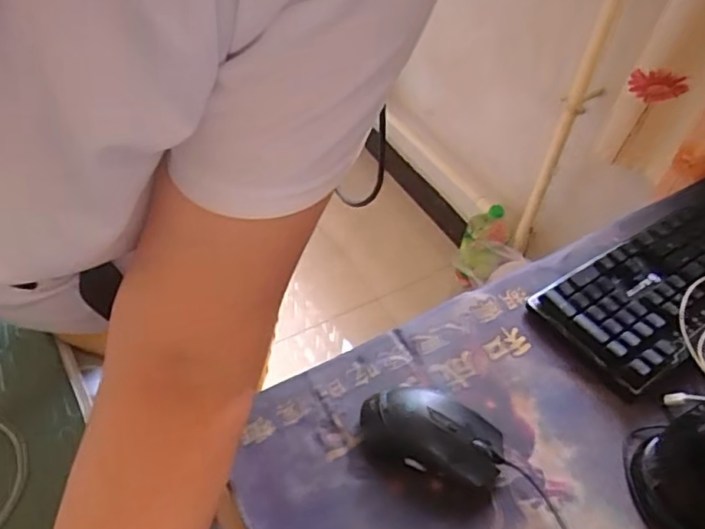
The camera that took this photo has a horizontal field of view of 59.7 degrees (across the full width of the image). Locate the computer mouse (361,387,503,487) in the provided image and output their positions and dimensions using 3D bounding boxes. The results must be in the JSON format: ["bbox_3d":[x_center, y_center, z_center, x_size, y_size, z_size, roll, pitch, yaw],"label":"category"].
[{"bbox_3d":[0.064,0.136,0.499,0.113,0.038,0.062,16,49,8],"label":"computer mouse"}]

